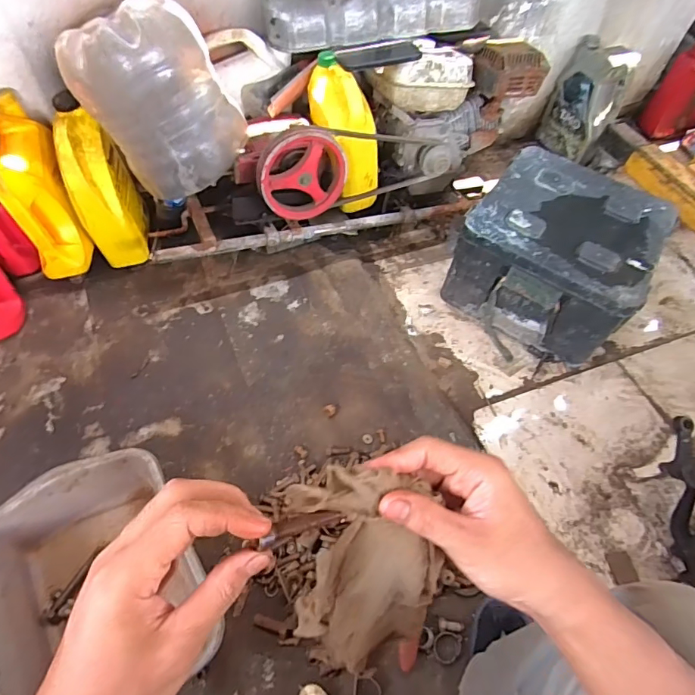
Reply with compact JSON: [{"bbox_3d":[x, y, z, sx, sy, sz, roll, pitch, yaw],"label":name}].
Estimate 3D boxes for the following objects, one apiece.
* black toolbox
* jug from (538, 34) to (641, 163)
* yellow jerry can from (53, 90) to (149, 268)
[{"bbox_3d":[0.469,-0.207,1.073,0.364,0.239,0.374,32,59,16],"label":"black toolbox"},{"bbox_3d":[0.684,-0.705,1.349,0.092,0.298,0.185,-7,56,-10],"label":"jug"},{"bbox_3d":[-0.530,-0.347,1.011,0.143,0.358,0.162,-25,40,-21],"label":"yellow jerry can"}]

